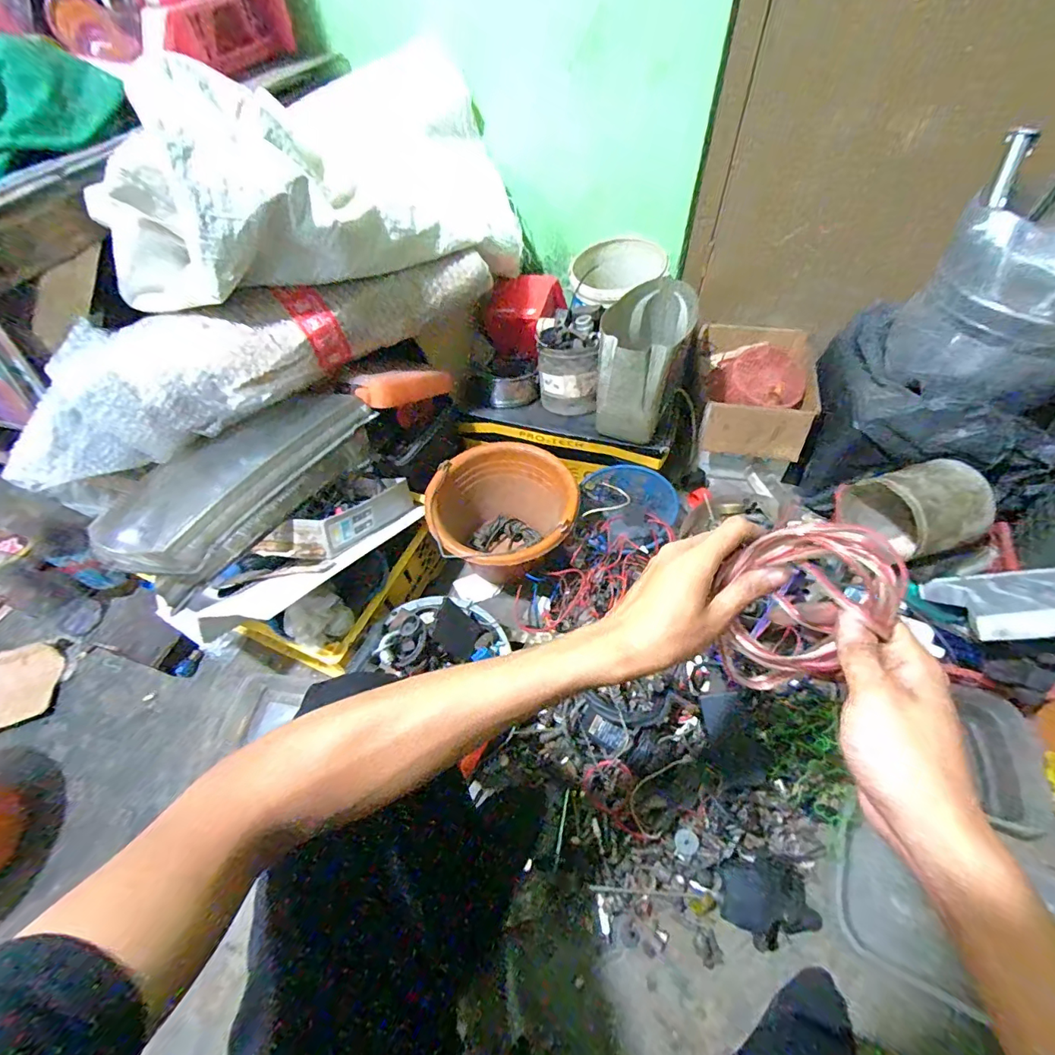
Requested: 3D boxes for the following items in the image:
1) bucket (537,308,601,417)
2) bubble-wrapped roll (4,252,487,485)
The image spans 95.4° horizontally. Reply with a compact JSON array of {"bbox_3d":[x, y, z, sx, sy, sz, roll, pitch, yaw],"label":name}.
[{"bbox_3d":[0.074,-0.307,0.913,0.105,0.154,0.129,-2,54,2],"label":"bucket"},{"bbox_3d":[-0.362,-0.272,0.688,0.635,0.131,0.170,-38,60,-22],"label":"bubble-wrapped roll"}]

